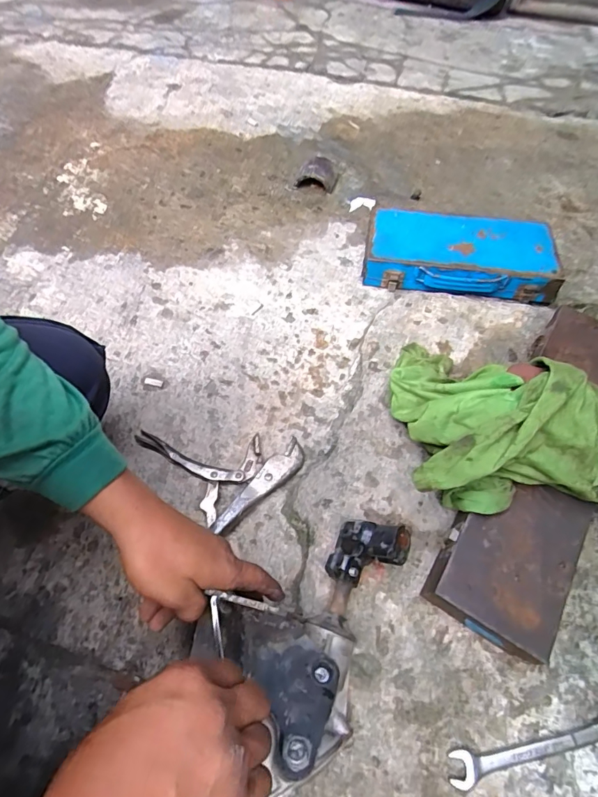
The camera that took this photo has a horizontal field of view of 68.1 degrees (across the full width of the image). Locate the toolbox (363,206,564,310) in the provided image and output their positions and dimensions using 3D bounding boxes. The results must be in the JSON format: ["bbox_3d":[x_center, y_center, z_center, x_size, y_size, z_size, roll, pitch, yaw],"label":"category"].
[{"bbox_3d":[0.271,-0.250,0.767,0.313,0.076,0.185,4,59,0],"label":"toolbox"}]

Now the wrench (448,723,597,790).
[{"bbox_3d":[0.213,0.309,0.390,0.166,0.009,0.025,-8,59,-7],"label":"wrench"}]

